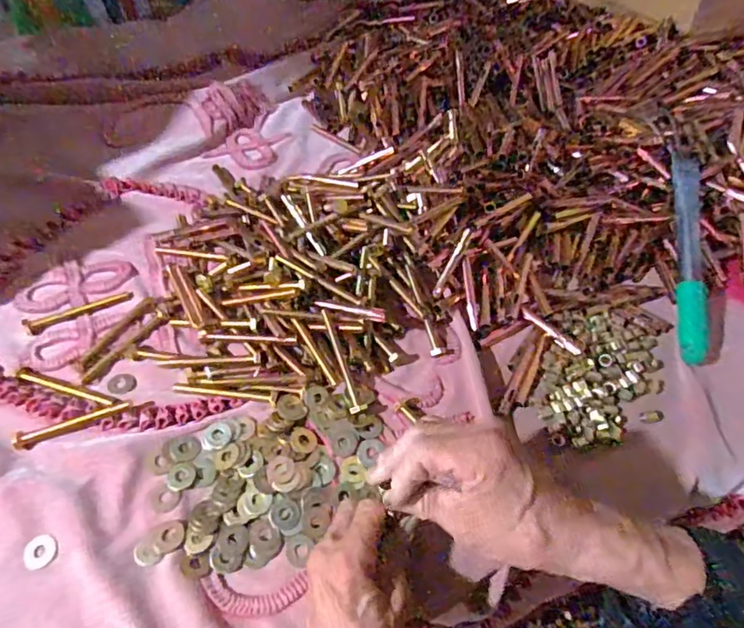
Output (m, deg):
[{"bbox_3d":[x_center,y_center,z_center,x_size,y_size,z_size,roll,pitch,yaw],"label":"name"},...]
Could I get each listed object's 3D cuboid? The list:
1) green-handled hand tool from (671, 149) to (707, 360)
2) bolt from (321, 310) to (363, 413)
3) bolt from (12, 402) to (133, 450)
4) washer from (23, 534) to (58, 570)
[{"bbox_3d":[0.352,-0.065,0.588,0.030,0.018,0.242,6,75,1],"label":"green-handled hand tool"},{"bbox_3d":[-0.031,0.045,0.517,0.013,0.017,0.105,-17,77,-13],"label":"bolt"},{"bbox_3d":[-0.277,0.100,0.494,0.104,0.008,0.016,-18,59,-14],"label":"bolt"},{"bbox_3d":[-0.270,0.194,0.435,0.026,0.004,0.025,-12,75,-11],"label":"washer"}]

